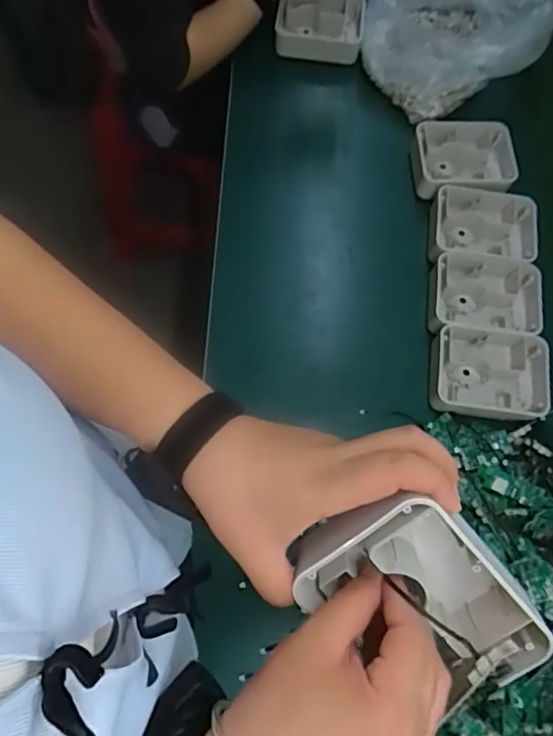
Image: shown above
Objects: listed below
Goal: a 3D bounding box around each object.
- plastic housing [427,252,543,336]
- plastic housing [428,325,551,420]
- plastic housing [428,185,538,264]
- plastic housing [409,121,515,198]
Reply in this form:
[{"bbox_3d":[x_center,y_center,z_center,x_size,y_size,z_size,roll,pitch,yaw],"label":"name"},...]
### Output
[{"bbox_3d":[0.255,-0.088,0.669,0.138,0.035,0.103,6,70,-3],"label":"plastic housing"},{"bbox_3d":[0.249,0.009,0.642,0.132,0.041,0.103,8,70,-2],"label":"plastic housing"},{"bbox_3d":[0.264,-0.179,0.701,0.132,0.036,0.101,7,70,-3],"label":"plastic housing"},{"bbox_3d":[0.255,-0.277,0.733,0.139,0.045,0.104,3,70,-4],"label":"plastic housing"}]

